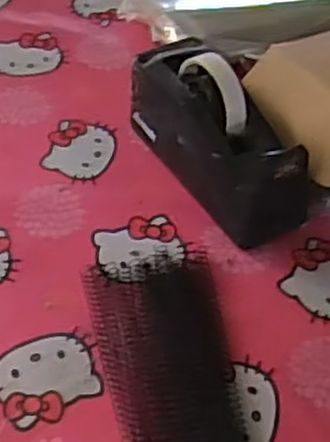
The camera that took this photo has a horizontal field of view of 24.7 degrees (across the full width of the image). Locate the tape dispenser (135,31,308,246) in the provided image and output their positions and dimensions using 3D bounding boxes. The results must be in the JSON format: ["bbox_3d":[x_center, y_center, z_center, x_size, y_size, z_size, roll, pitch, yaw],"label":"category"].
[{"bbox_3d":[0.049,-0.081,0.714,0.088,0.106,0.205,-23,53,-23],"label":"tape dispenser"}]

